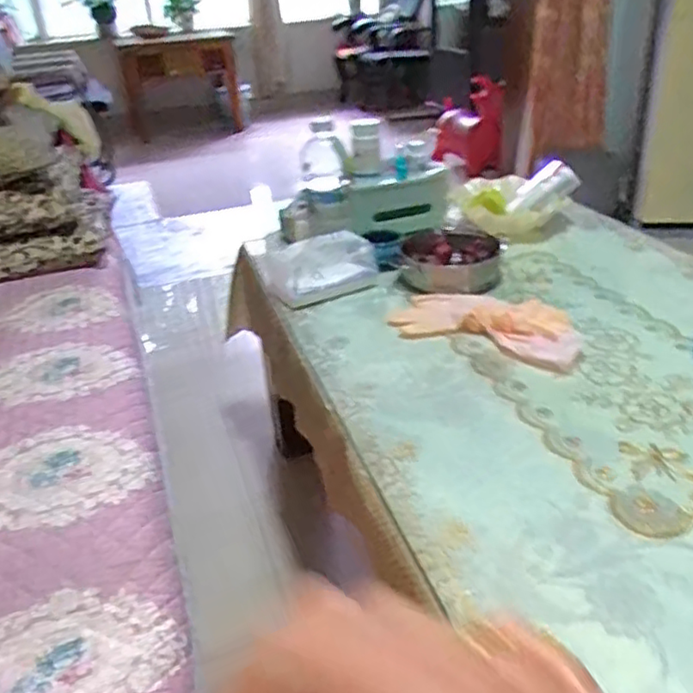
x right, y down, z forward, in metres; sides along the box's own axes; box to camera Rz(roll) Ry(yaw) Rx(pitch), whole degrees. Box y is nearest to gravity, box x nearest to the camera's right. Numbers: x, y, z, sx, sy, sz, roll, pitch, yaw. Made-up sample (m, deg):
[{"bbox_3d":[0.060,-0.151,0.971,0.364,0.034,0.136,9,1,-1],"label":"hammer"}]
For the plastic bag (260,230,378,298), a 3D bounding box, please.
[{"bbox_3d":[-0.034,-0.129,1.067,0.166,0.083,0.063,-20,33,-26],"label":"plastic bag"}]

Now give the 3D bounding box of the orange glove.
[{"bbox_3d":[0.195,-0.044,0.936,0.275,0.035,0.156,12,33,26],"label":"orange glove"}]

